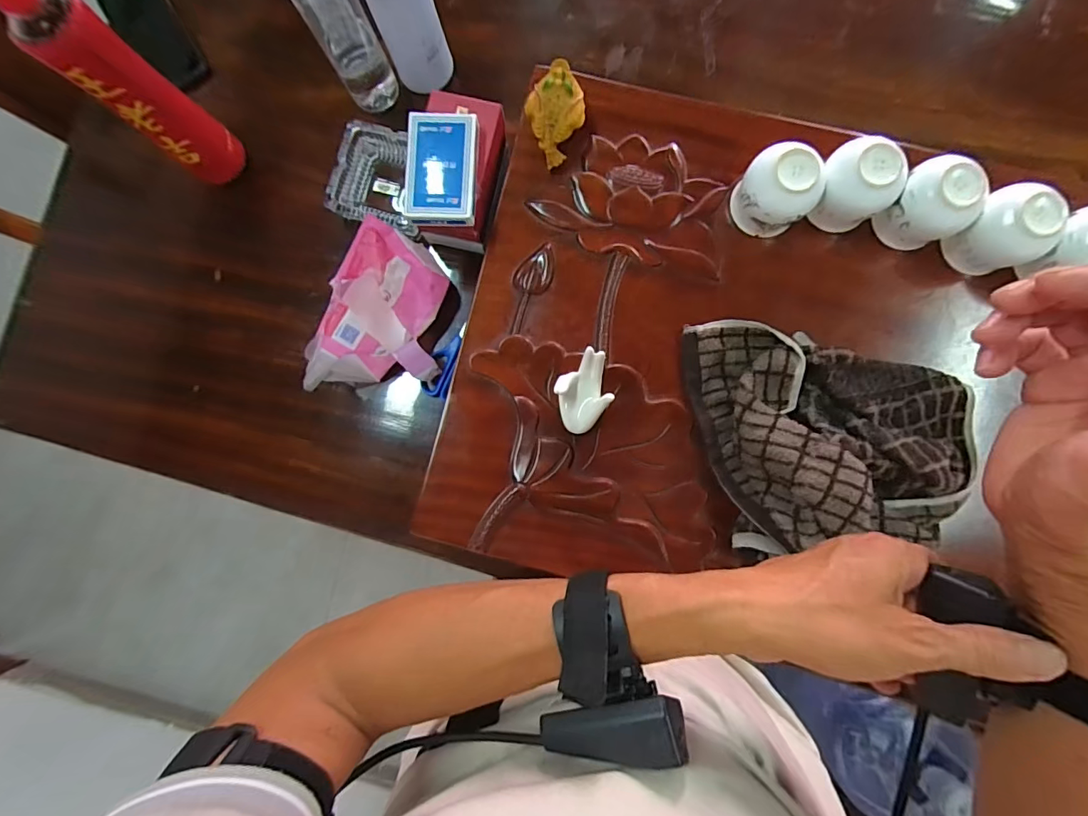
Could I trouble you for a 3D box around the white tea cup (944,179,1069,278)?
[{"bbox_3d":[0.416,-0.160,0.419,0.057,0.069,0.064,-23,86,1],"label":"white tea cup"}]

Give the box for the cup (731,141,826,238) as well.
[{"bbox_3d":[0.215,-0.199,0.434,0.057,0.070,0.065,-33,86,0],"label":"cup"}]

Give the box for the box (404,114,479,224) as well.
[{"bbox_3d":[-0.098,-0.225,0.442,0.065,0.014,0.102,2,87,3],"label":"box"}]

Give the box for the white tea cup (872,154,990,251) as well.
[{"bbox_3d":[0.351,-0.185,0.424,0.059,0.074,0.064,0,87,3],"label":"white tea cup"}]

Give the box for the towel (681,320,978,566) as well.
[{"bbox_3d":[0.267,0.015,0.425,0.235,0.063,0.211,-7,87,2],"label":"towel"}]

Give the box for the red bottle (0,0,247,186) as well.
[{"bbox_3d":[-0.388,-0.300,0.446,0.059,0.213,0.061,42,89,4],"label":"red bottle"}]

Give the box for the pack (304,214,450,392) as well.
[{"bbox_3d":[-0.167,-0.091,0.503,0.116,0.093,0.173,25,88,4],"label":"pack"}]

